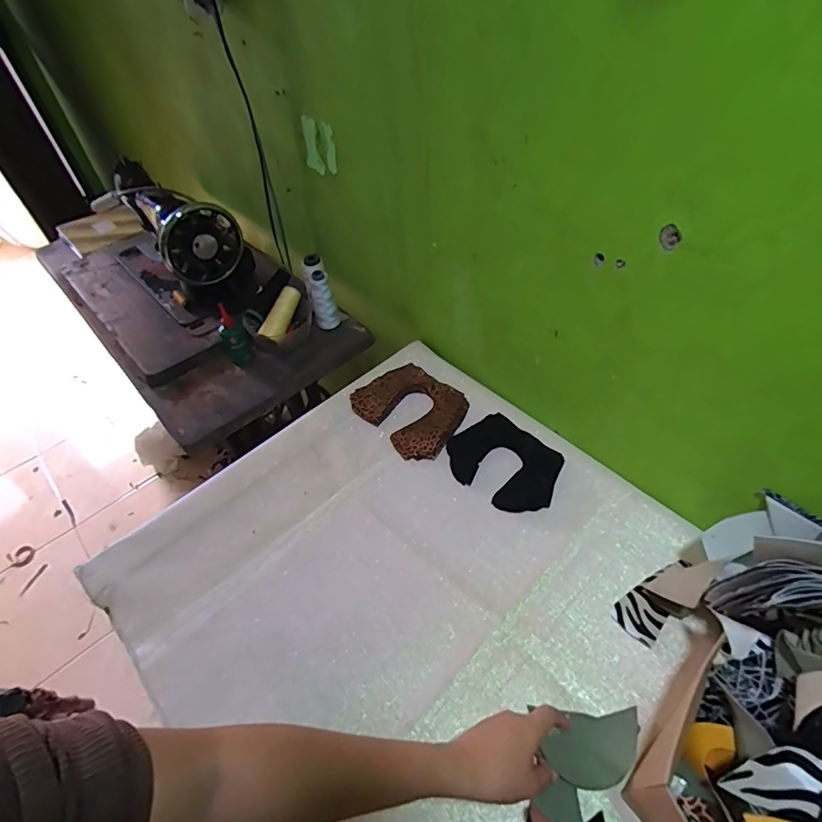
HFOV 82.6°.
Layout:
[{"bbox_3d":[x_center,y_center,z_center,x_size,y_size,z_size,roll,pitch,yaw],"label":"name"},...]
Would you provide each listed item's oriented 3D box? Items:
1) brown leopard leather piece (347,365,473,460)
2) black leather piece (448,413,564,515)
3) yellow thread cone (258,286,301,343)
[{"bbox_3d":[0.005,-0.006,0.749,0.141,0.010,0.166,-39,65,-21],"label":"brown leopard leather piece"},{"bbox_3d":[0.136,0.075,0.681,0.158,0.006,0.123,35,67,30],"label":"black leather piece"},{"bbox_3d":[-0.233,-0.175,0.854,0.035,0.044,0.110,21,79,23],"label":"yellow thread cone"}]

